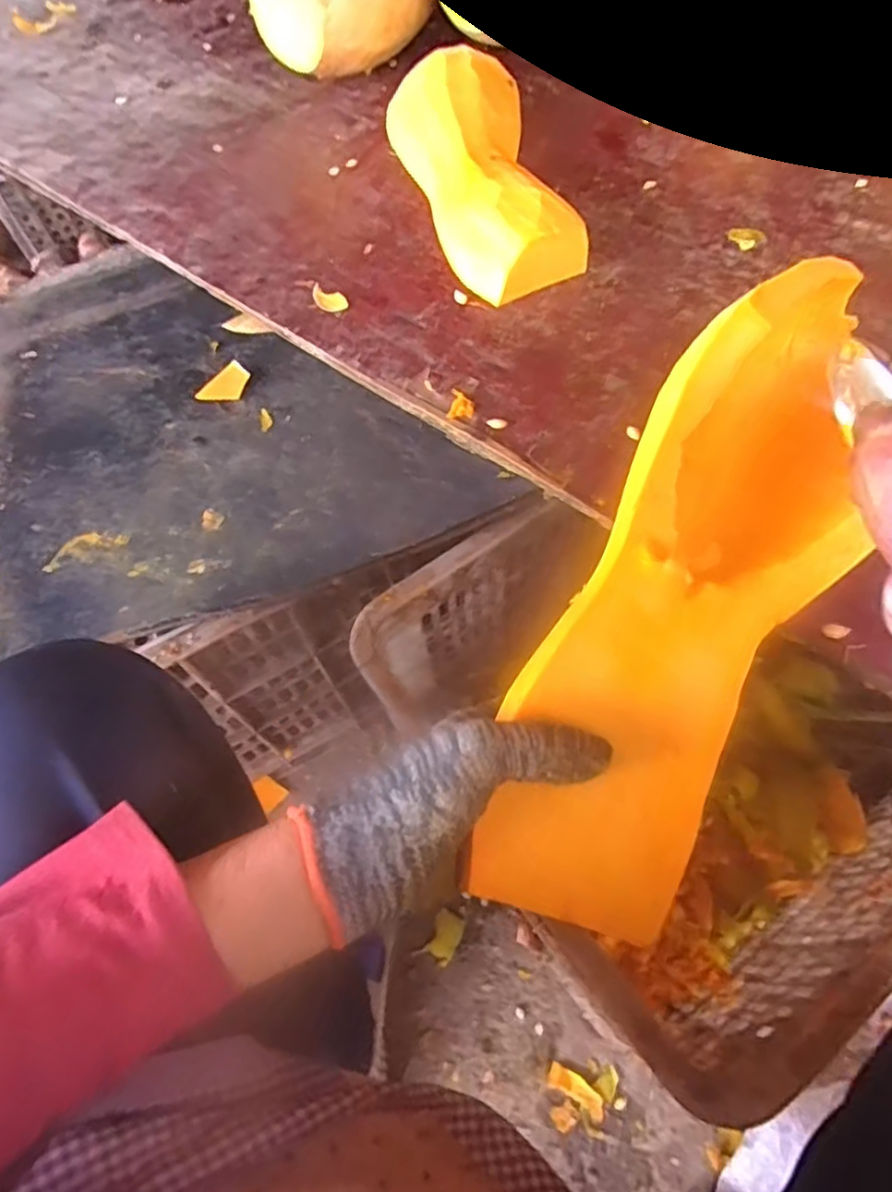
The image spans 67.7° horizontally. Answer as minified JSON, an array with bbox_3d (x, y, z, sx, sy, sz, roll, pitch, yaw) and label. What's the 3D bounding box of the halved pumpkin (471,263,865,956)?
[{"bbox_3d":[0.129,-0.012,0.322,0.110,0.068,0.351,24,76,17],"label":"halved pumpkin"}]

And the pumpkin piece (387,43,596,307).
[{"bbox_3d":[0.026,-0.363,0.553,0.120,0.048,0.301,-10,59,-3],"label":"pumpkin piece"}]

